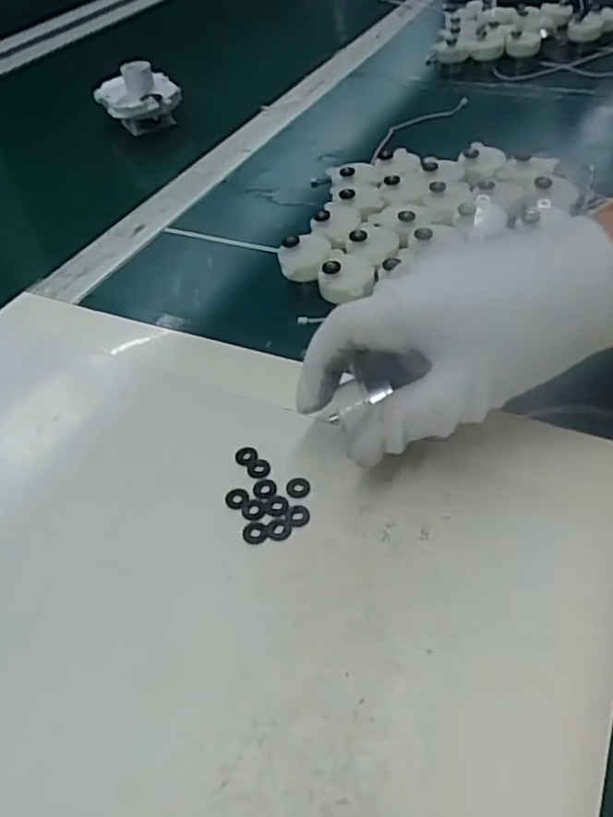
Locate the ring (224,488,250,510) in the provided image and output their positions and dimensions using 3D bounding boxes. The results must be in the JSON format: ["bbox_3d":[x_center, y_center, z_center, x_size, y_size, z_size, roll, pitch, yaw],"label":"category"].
[{"bbox_3d":[-0.031,0.039,0.280,0.010,0.004,0.011,-4,45,4],"label":"ring"}]

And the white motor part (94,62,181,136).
[{"bbox_3d":[-0.160,-0.296,0.598,0.074,0.056,0.092,-17,46,-9],"label":"white motor part"}]

